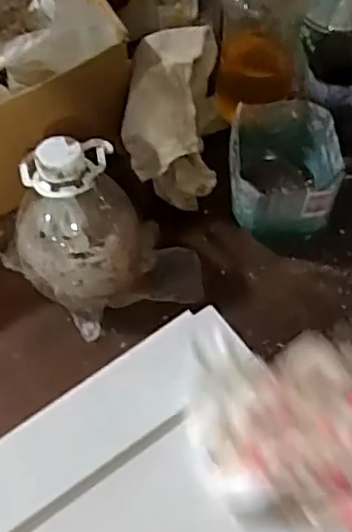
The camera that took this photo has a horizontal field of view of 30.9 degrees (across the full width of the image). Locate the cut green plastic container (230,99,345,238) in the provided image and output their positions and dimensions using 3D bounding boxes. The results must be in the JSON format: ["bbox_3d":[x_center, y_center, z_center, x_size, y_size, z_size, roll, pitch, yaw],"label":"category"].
[{"bbox_3d":[0.084,-0.072,0.512,0.077,0.068,0.105,-1,60,-1],"label":"cut green plastic container"}]

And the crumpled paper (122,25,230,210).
[{"bbox_3d":[-0.003,-0.117,0.513,0.076,0.092,0.107,-1,60,-1],"label":"crumpled paper"}]

